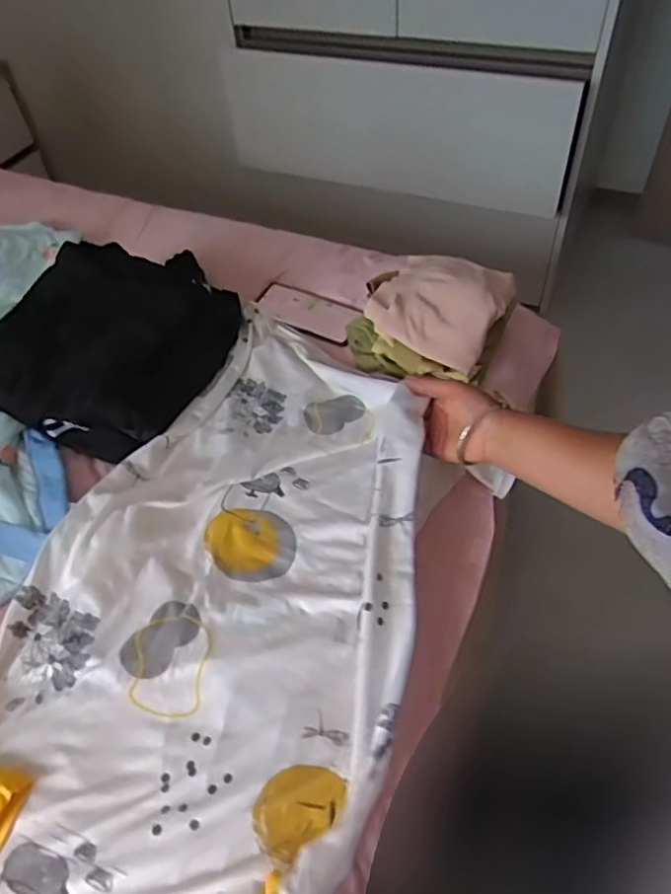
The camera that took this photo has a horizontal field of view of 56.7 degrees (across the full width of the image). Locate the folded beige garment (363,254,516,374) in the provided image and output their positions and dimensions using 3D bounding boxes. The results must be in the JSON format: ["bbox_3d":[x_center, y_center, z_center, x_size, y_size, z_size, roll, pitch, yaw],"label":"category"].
[{"bbox_3d":[0.144,-0.195,0.832,0.156,0.054,0.175,19,56,19],"label":"folded beige garment"}]

